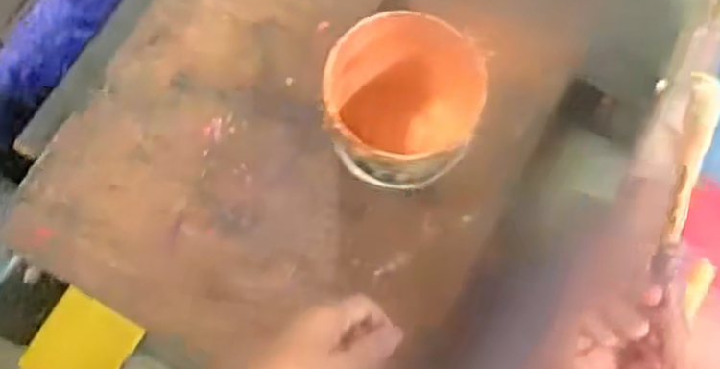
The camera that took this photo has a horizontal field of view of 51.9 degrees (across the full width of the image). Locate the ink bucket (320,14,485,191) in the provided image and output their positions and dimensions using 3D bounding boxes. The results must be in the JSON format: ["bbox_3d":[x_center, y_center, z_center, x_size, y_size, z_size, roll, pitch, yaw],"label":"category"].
[{"bbox_3d":[0.034,-0.062,0.633,0.123,0.119,0.127,0,75,-1],"label":"ink bucket"}]

